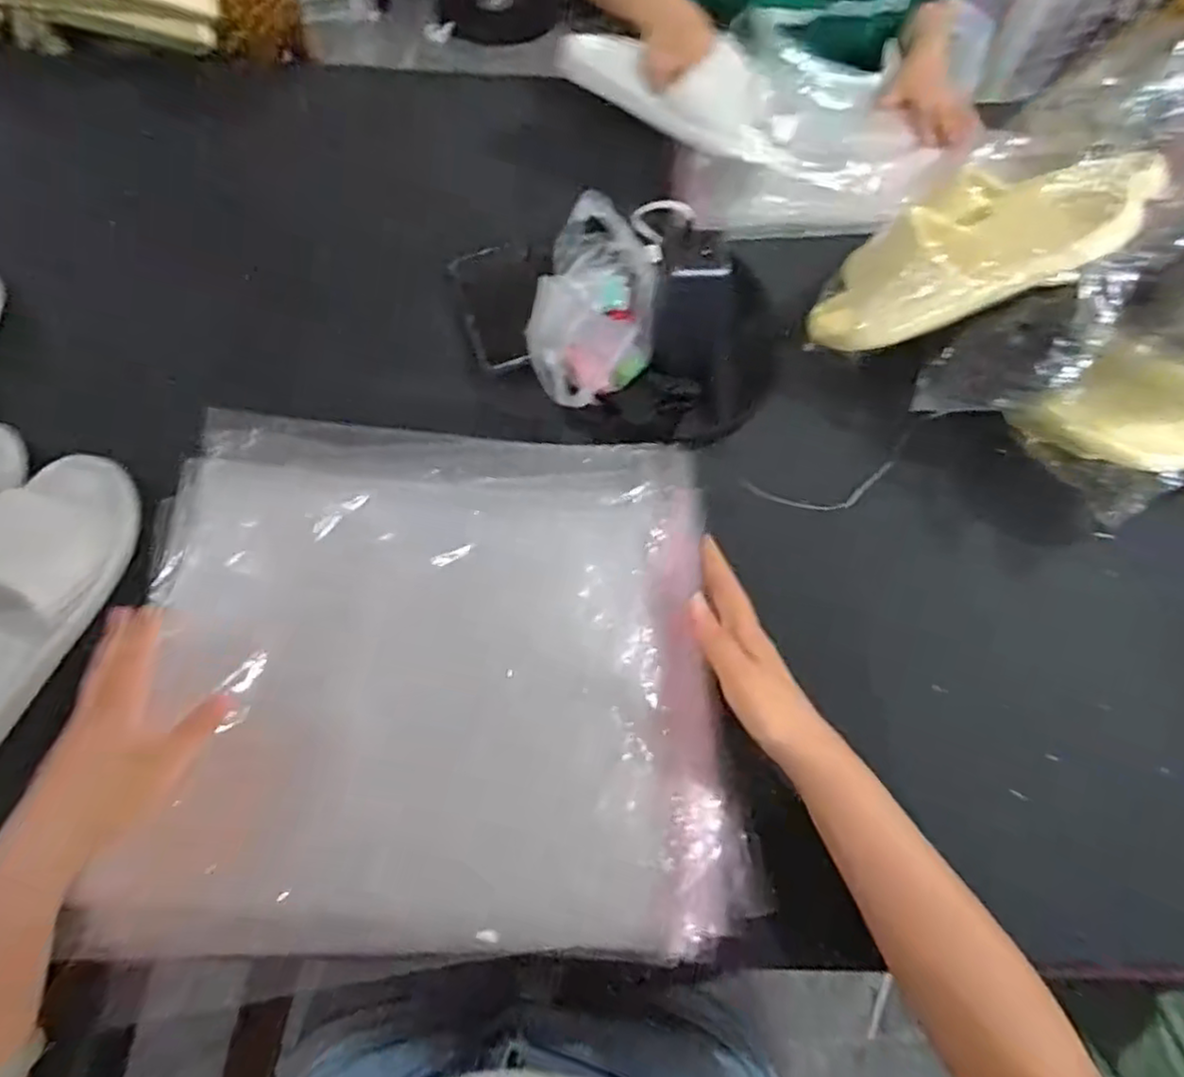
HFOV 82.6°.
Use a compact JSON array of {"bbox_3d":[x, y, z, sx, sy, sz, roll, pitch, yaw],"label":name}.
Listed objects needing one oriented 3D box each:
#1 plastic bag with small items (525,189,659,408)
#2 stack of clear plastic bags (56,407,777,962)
[{"bbox_3d":[0.003,-0.209,0.595,0.108,0.058,0.187,6,61,0],"label":"plastic bag with small items"},{"bbox_3d":[-0.102,0.076,0.465,0.385,0.033,0.355,2,61,-2],"label":"stack of clear plastic bags"}]

